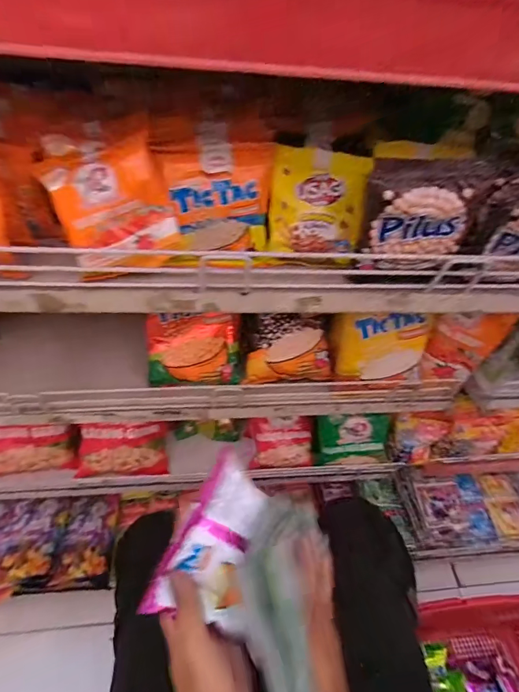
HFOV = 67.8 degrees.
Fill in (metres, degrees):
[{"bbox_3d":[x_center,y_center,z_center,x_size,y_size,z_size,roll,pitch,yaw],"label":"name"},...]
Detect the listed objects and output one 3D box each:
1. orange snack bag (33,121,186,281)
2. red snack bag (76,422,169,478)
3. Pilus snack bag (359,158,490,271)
[{"bbox_3d":[-0.120,-0.114,0.324,0.088,0.099,0.030,-23,28,-8],"label":"orange snack bag"},{"bbox_3d":[-0.232,0.177,0.665,0.143,0.107,0.046,-1,16,-23],"label":"red snack bag"},{"bbox_3d":[0.133,-0.108,0.325,0.096,0.089,0.029,2,50,-5],"label":"Pilus snack bag"}]

